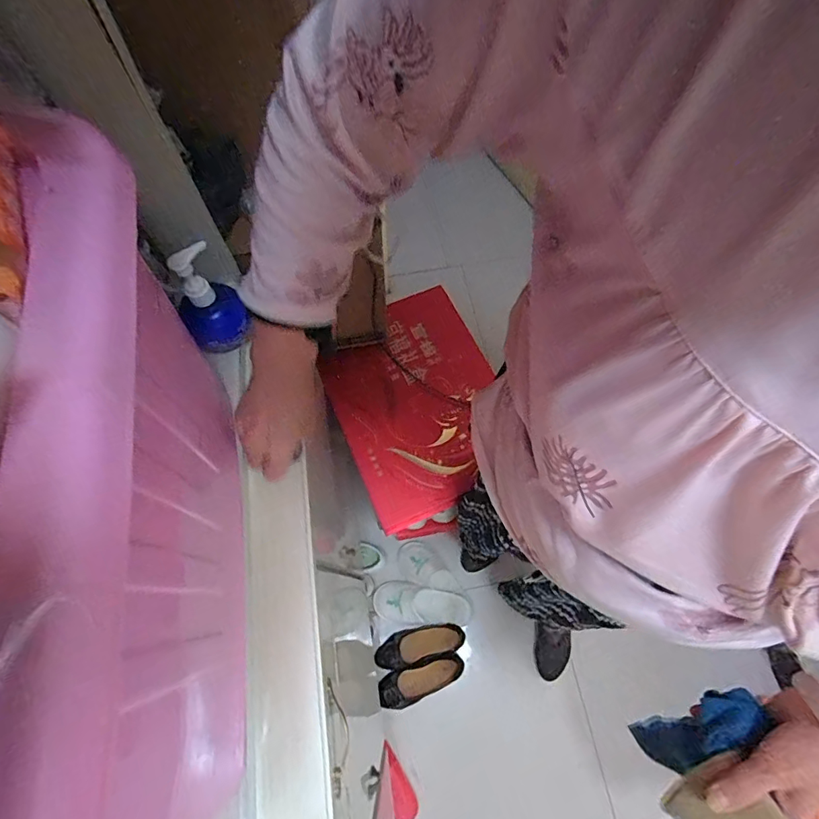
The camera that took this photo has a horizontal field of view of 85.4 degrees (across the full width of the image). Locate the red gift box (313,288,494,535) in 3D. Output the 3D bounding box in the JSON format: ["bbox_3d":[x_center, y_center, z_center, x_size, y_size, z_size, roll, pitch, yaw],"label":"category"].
[{"bbox_3d":[0.019,-0.006,0.874,0.310,0.050,0.438,-22,70,-9],"label":"red gift box"}]

